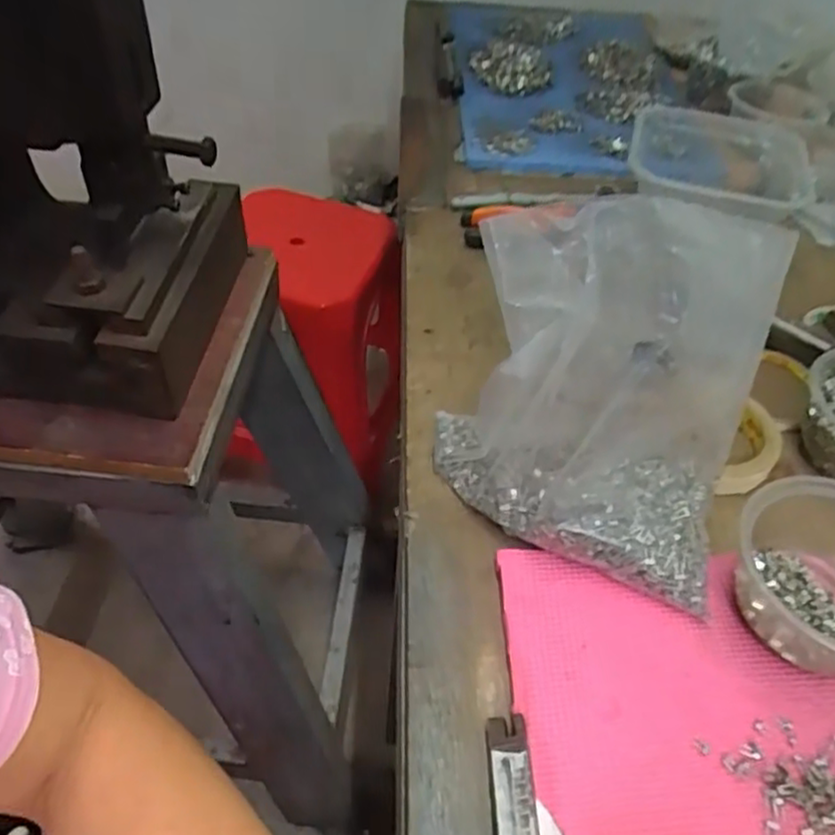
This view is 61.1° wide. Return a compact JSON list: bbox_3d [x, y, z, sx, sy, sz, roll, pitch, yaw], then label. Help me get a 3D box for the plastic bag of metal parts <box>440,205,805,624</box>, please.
[{"bbox_3d":[0.111,-0.026,0.431,0.190,0.192,0.156,19,49,14],"label":"plastic bag of metal parts"}]

